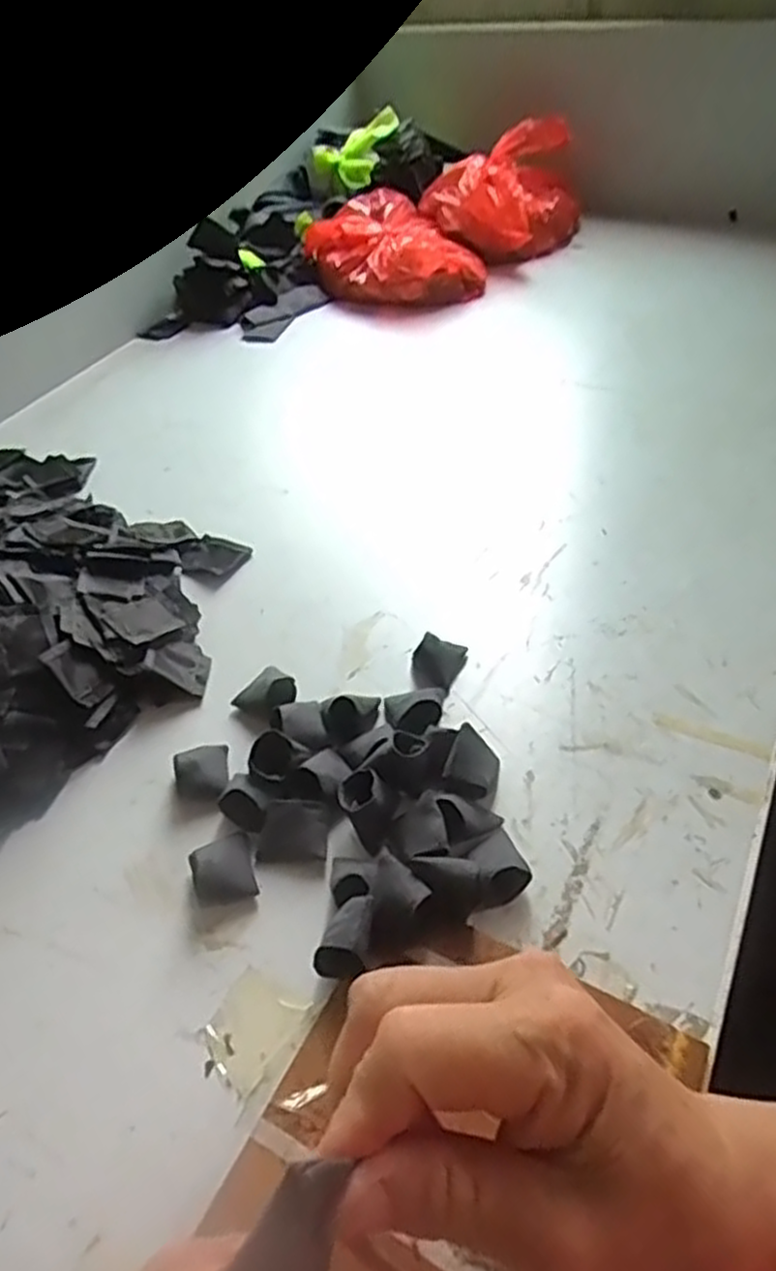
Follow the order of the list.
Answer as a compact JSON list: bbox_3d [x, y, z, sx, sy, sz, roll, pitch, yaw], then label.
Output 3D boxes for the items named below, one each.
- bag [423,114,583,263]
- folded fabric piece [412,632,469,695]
[{"bbox_3d":[0.163,-0.625,1.095,0.214,0.133,0.172,-4,45,3],"label":"bag"},{"bbox_3d":[0.037,0.017,0.565,0.030,0.023,0.048,17,50,22],"label":"folded fabric piece"}]

